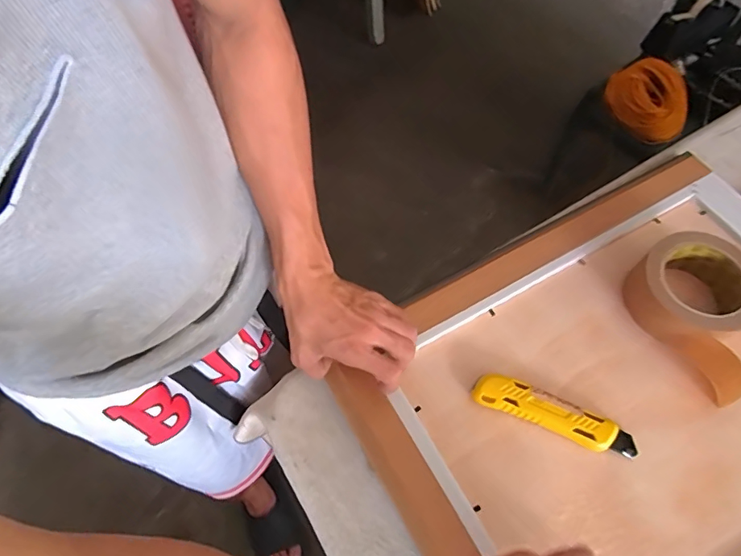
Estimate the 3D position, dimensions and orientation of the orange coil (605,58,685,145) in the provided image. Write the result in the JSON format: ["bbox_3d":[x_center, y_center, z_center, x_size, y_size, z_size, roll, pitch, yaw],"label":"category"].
[{"bbox_3d":[0.650,-0.409,1.114,0.159,0.075,0.204,-16,76,19],"label":"orange coil"}]

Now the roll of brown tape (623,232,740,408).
[{"bbox_3d":[0.330,0.030,0.467,0.099,0.056,0.148,-30,64,-12],"label":"roll of brown tape"}]

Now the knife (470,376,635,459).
[{"bbox_3d":[0.169,0.126,0.442,0.147,0.021,0.031,18,63,15],"label":"knife"}]

